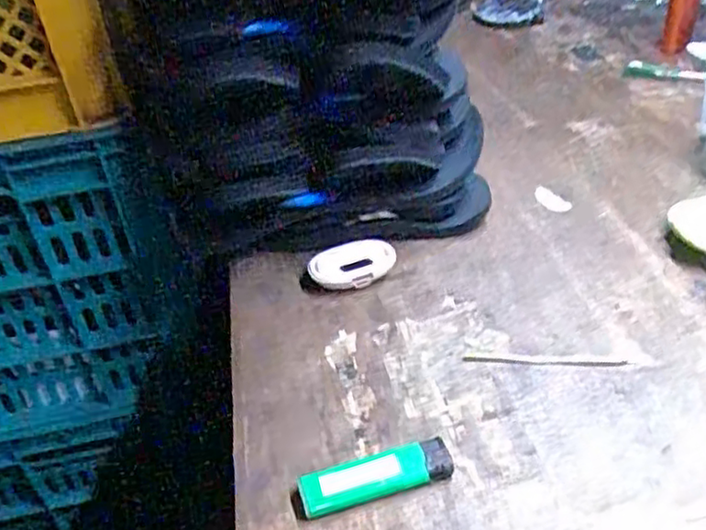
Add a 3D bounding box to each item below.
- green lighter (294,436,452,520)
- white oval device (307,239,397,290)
[{"bbox_3d":[0.012,0.112,0.359,0.081,0.014,0.021,-15,39,-9],"label":"green lighter"},{"bbox_3d":[-0.001,0.000,0.505,0.062,0.021,0.038,-11,39,-4],"label":"white oval device"}]

